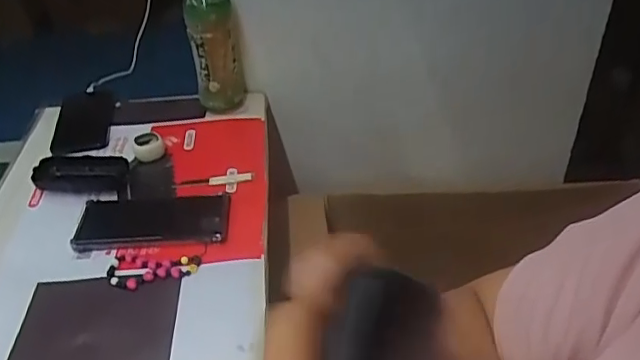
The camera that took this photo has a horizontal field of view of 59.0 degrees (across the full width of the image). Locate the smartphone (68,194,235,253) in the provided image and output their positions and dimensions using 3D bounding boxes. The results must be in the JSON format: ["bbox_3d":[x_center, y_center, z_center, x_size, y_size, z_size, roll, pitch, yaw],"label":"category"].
[{"bbox_3d":[-0.187,0.043,0.638,0.163,0.011,0.080,-3,38,-2],"label":"smartphone"}]

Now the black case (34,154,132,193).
[{"bbox_3d":[-0.292,-0.007,0.697,0.106,0.024,0.057,-2,37,1],"label":"black case"}]

